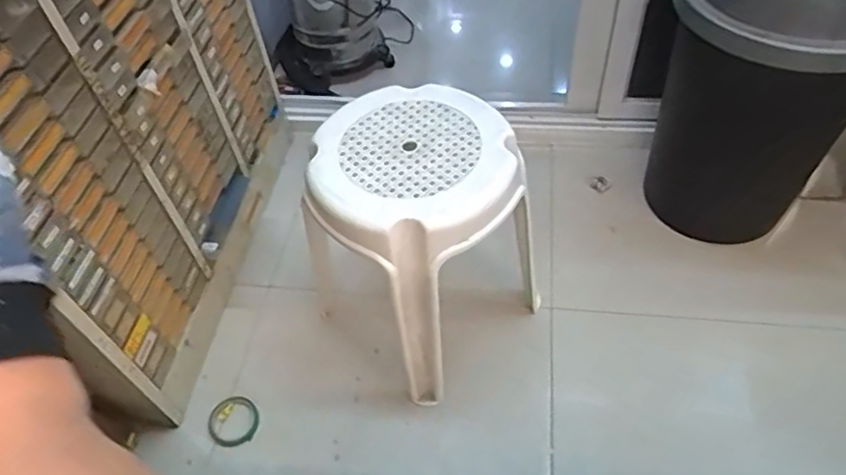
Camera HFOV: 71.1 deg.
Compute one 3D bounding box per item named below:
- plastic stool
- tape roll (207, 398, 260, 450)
[{"bbox_3d":[-0.004,-0.001,1.032,0.315,0.406,0.312,-38,58,-23],"label":"plastic stool"},{"bbox_3d":[-0.351,0.343,1.097,0.089,0.017,0.094,-3,52,3],"label":"tape roll"}]

